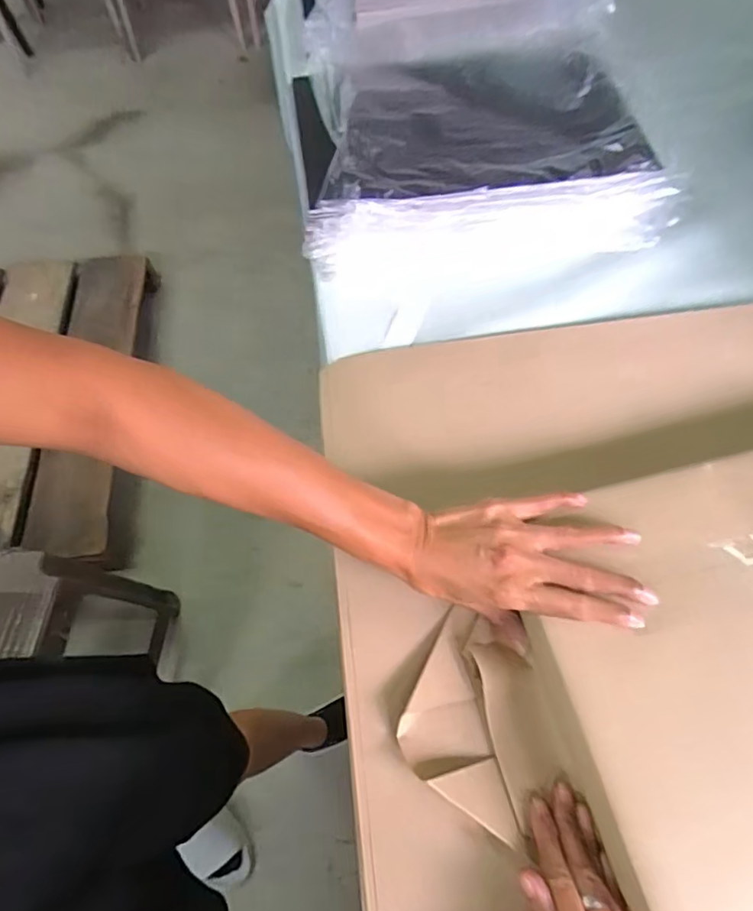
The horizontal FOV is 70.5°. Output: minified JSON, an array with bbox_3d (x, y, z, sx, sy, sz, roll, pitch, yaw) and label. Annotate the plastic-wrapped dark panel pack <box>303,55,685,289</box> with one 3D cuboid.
[{"bbox_3d":[0.124,-0.334,0.598,0.384,0.103,0.269,-2,62,2],"label":"plastic-wrapped dark panel pack"}]

